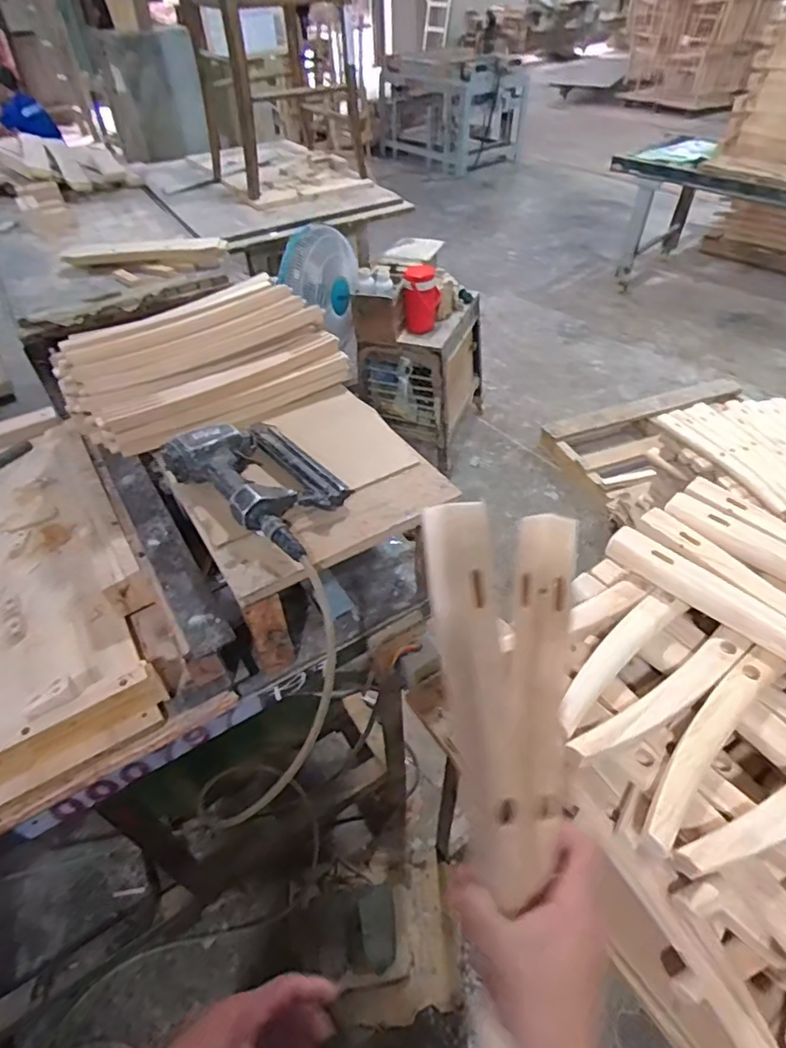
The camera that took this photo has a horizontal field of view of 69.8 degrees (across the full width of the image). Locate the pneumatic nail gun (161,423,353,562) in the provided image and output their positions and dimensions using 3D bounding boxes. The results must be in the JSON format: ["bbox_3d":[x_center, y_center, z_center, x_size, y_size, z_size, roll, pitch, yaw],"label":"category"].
[{"bbox_3d":[-0.176,-0.065,0.785,0.278,0.066,0.155,32,55,27],"label":"pneumatic nail gun"}]

